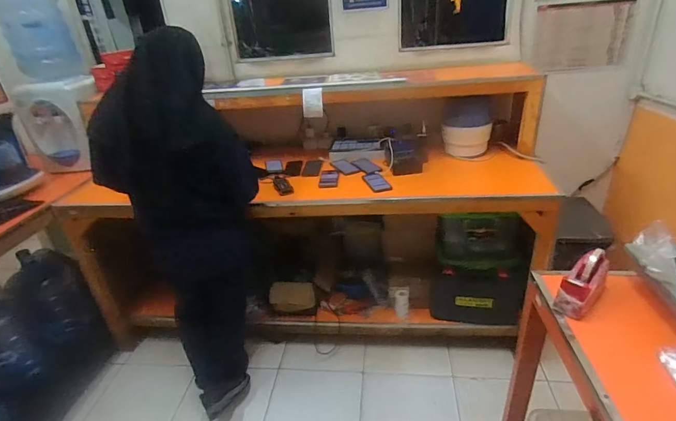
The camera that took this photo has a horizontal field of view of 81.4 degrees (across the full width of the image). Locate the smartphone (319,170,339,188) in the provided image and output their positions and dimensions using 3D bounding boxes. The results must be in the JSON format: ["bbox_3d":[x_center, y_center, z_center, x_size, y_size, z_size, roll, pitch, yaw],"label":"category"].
[{"bbox_3d":[-0.037,-0.137,1.680,0.079,0.009,0.154,0,35,3],"label":"smartphone"}]

